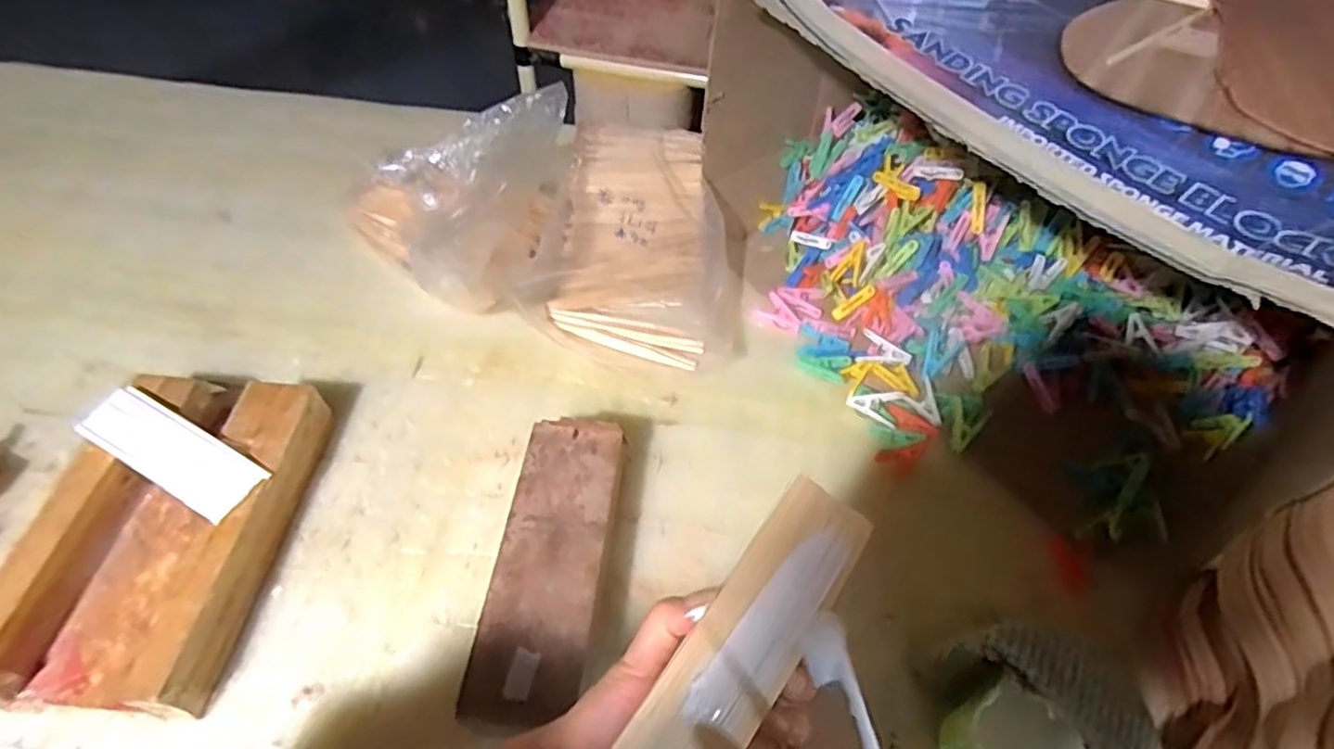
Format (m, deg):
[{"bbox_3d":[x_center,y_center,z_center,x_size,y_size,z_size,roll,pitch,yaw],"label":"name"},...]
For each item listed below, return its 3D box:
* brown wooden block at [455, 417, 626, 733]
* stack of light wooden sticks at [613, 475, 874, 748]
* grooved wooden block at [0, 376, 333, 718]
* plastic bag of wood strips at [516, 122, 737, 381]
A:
[{"bbox_3d":[-0.091,0.155,0.569,0.086,0.069,0.251,7,52,3],"label":"brown wooden block"},{"bbox_3d":[0.047,0.126,0.347,0.049,0.017,0.173,30,59,20],"label":"stack of light wooden sticks"},{"bbox_3d":[-0.420,0.129,0.579,0.174,0.066,0.275,6,54,3],"label":"grooved wooden block"},{"bbox_3d":[-0.030,-0.161,0.783,0.228,0.087,0.306,3,54,2],"label":"plastic bag of wood strips"}]

